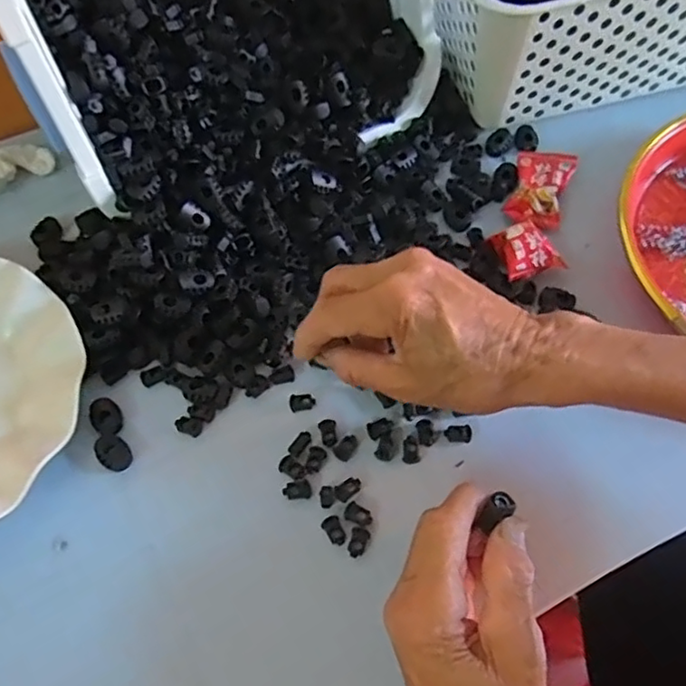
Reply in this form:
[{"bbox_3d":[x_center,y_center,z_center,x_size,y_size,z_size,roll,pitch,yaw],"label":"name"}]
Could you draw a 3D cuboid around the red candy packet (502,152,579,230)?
[{"bbox_3d":[0.136,-0.108,0.426,0.038,0.011,0.059,17,65,10],"label":"red candy packet"}]

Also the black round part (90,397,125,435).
[{"bbox_3d":[-0.138,0.043,0.360,0.016,0.005,0.025,-33,67,-14],"label":"black round part"}]

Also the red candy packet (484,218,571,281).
[{"bbox_3d":[0.119,-0.061,0.402,0.037,0.017,0.038,-16,64,-7],"label":"red candy packet"}]

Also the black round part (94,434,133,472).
[{"bbox_3d":[-0.131,0.061,0.350,0.022,0.008,0.017,42,71,19],"label":"black round part"}]

